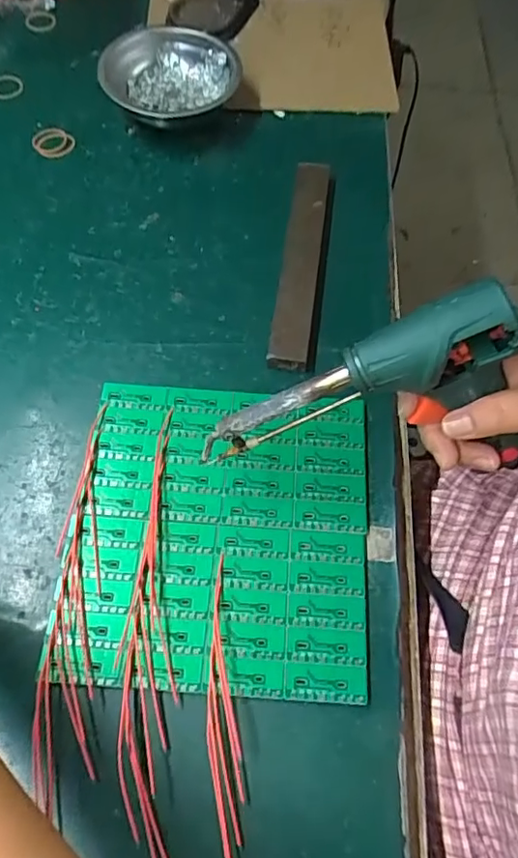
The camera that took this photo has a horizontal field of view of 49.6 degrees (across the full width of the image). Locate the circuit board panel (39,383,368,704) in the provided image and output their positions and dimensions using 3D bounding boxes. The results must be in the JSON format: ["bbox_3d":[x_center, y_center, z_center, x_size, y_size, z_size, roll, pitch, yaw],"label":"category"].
[{"bbox_3d":[-0.025,0.063,0.367,0.188,0.004,0.197,4,64,0],"label":"circuit board panel"}]

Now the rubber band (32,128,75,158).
[{"bbox_3d":[-0.191,-0.267,0.521,0.037,0.010,0.025,-2,64,-5],"label":"rubber band"}]

